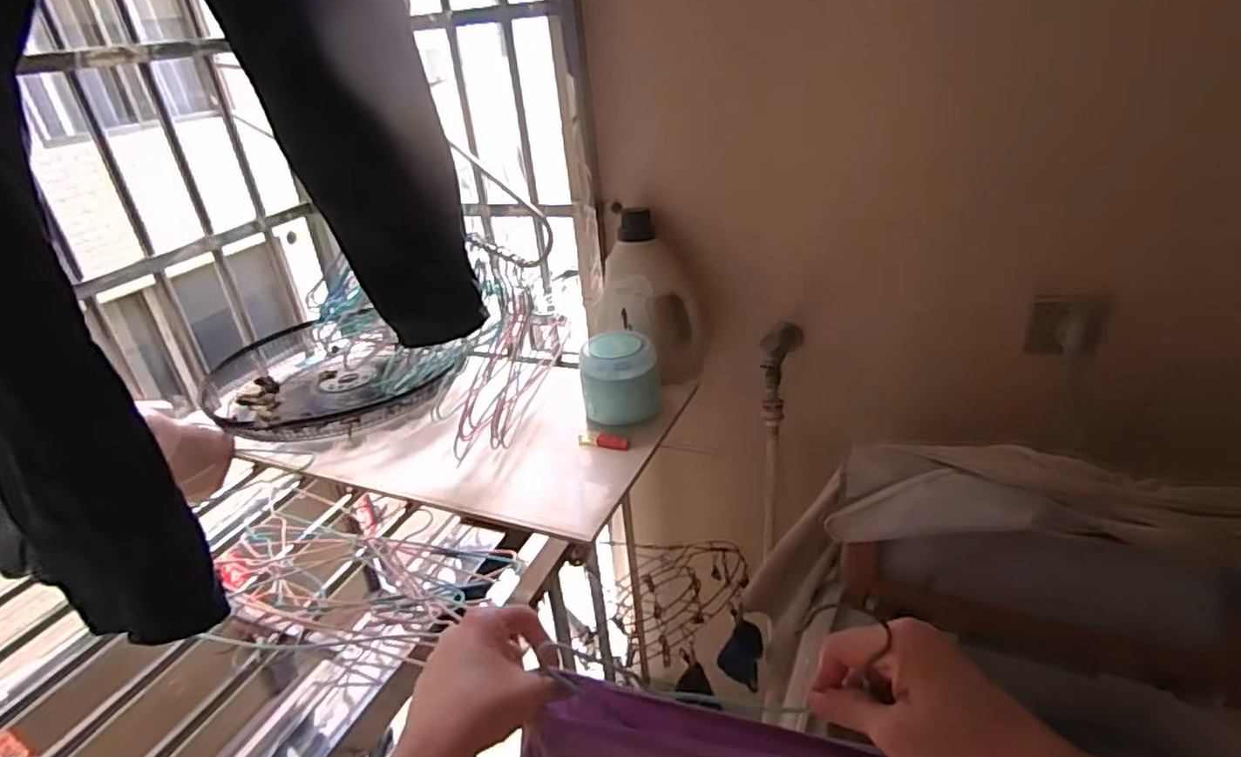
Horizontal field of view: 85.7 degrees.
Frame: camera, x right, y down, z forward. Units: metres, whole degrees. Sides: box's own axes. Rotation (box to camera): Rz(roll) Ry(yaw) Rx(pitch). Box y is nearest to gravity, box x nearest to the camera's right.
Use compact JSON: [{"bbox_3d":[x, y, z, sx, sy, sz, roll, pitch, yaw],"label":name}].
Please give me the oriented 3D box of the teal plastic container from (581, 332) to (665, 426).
[{"bbox_3d":[0.001,0.002,1.030,0.119,0.108,0.103,-6,28,-1],"label":"teal plastic container"}]

